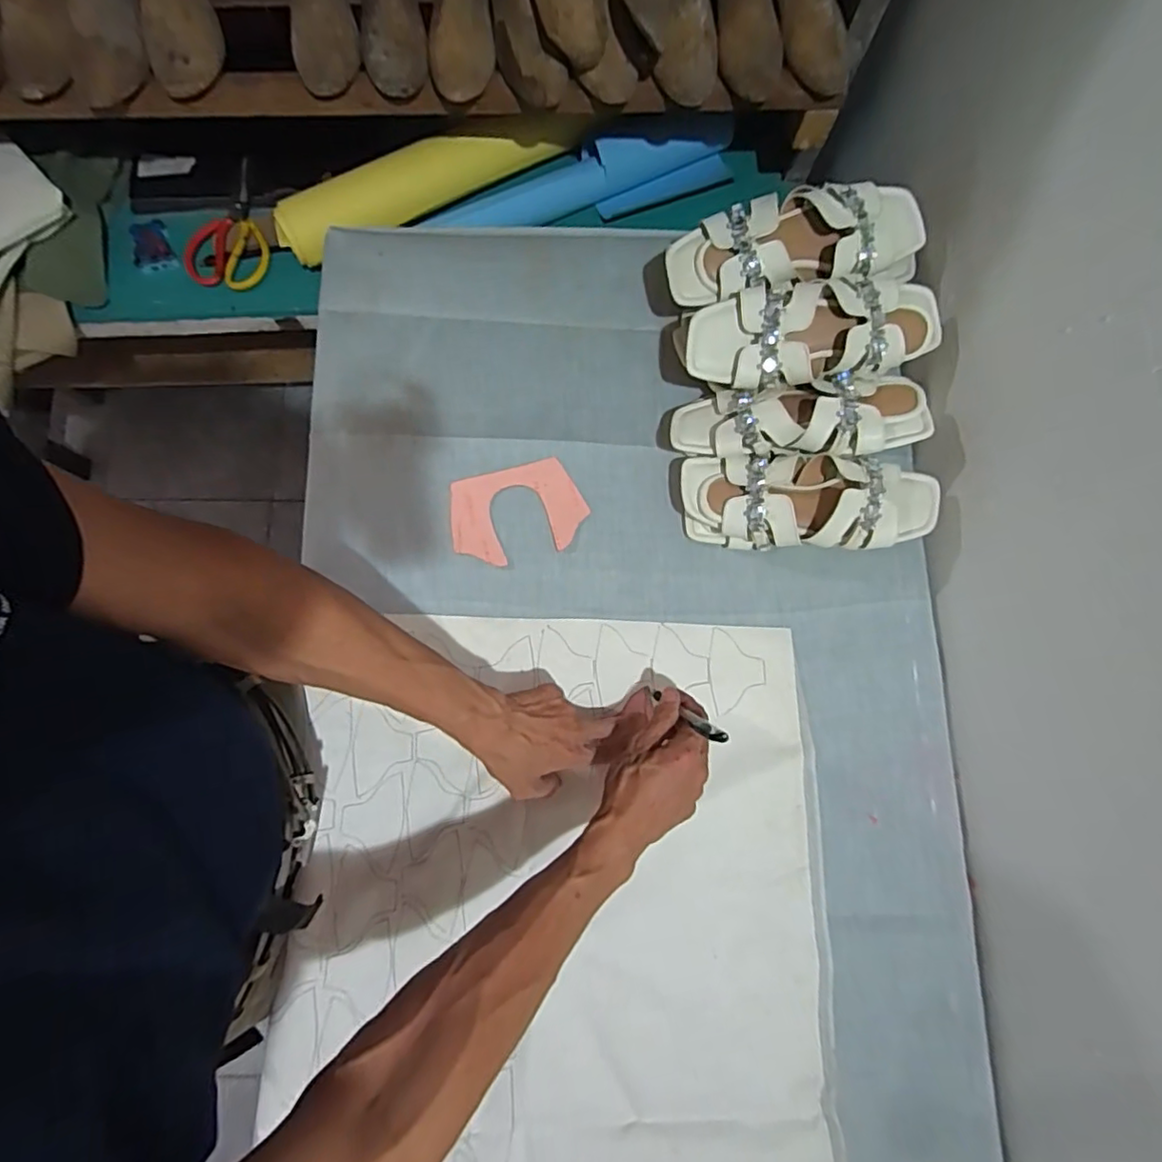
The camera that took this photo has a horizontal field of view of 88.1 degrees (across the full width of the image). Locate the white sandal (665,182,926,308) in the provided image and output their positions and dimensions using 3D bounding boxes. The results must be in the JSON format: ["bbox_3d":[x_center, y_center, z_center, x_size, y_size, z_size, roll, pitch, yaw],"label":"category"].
[{"bbox_3d":[0.226,-0.348,0.622,0.267,0.059,0.102,-12,79,-4],"label":"white sandal"}]

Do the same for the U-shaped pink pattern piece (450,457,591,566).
[{"bbox_3d":[-0.071,-0.077,0.662,0.145,0.004,0.101,-16,80,-5],"label":"U-shaped pink pattern piece"}]

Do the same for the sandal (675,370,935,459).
[{"bbox_3d":[0.227,-0.166,0.619,0.259,0.065,0.088,-1,79,-2],"label":"sandal"}]

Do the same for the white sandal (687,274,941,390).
[{"bbox_3d":[0.234,-0.251,0.599,0.251,0.049,0.094,-10,79,-3],"label":"white sandal"}]

